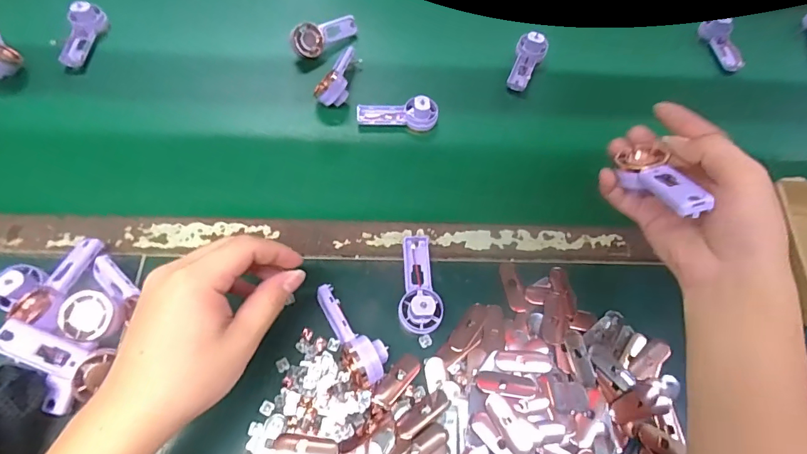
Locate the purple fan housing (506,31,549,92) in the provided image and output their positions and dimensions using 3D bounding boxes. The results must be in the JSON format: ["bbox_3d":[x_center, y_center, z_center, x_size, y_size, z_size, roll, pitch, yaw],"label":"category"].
[{"bbox_3d":[0.157,-0.212,0.559,0.038,0.030,0.078,24,64,8],"label":"purple fan housing"}]

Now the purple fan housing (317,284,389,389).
[{"bbox_3d":[-0.047,0.092,0.377,0.034,0.033,0.093,-34,70,-19],"label":"purple fan housing"}]

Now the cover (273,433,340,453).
[{"bbox_3d":[-0.077,0.175,0.347,0.051,0.004,0.019,10,63,1],"label":"cover"}]

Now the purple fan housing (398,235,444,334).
[{"bbox_3d":[0.018,0.049,0.411,0.039,0.030,0.097,5,63,-1],"label":"purple fan housing"}]

